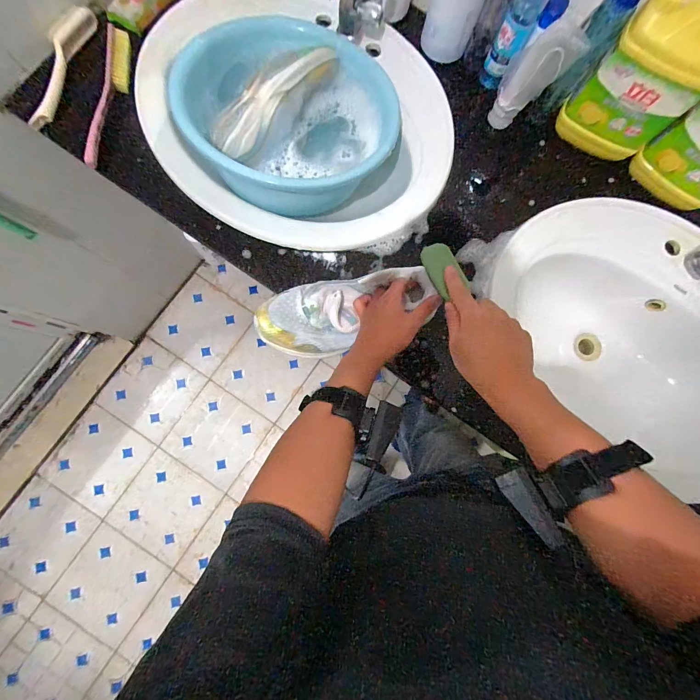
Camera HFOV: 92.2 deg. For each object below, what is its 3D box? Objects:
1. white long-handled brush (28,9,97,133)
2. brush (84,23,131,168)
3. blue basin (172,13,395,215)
[{"bbox_3d":[-0.467,-0.456,0.537,0.036,0.023,0.223,13,81,-2],"label":"white long-handled brush"},{"bbox_3d":[-0.381,-0.400,0.528,0.030,0.032,0.220,10,81,-2],"label":"brush"},{"bbox_3d":[-0.093,-0.379,0.528,0.307,0.092,0.292,1,82,-4],"label":"blue basin"}]

